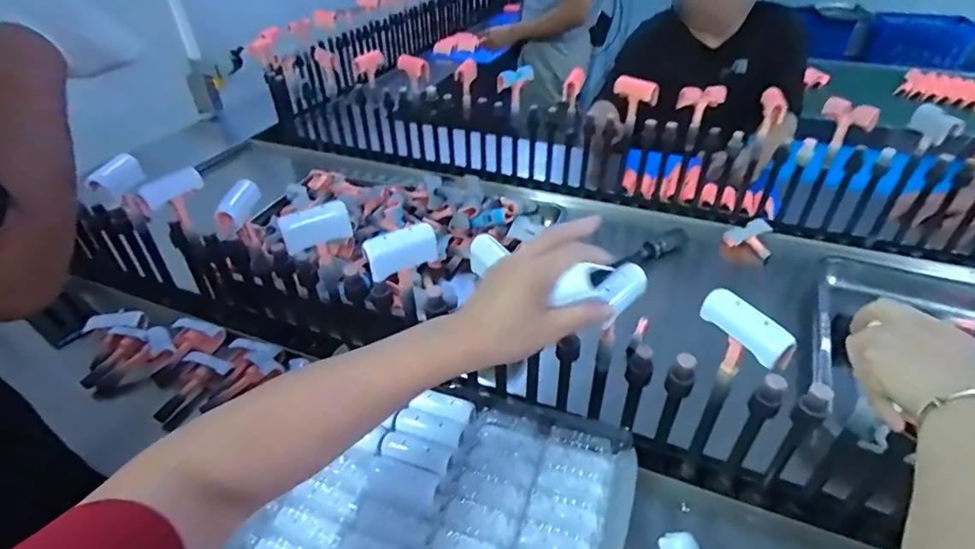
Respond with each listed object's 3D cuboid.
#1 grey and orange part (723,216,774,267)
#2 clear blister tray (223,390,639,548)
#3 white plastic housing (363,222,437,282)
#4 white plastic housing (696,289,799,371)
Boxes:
[{"bbox_3d":[0.489,-0.070,0.940,0.085,0.042,0.071,16,42,23],"label":"grey and orange part"},{"bbox_3d":[-0.038,0.239,0.495,0.331,0.041,0.262,11,41,17],"label":"clear blister tray"},{"bbox_3d":[-0.093,-0.025,0.538,0.074,0.039,0.022,-23,43,-23],"label":"white plastic housing"},{"bbox_3d":[0.219,0.044,0.423,0.021,0.025,0.082,-21,42,-21],"label":"white plastic housing"}]

